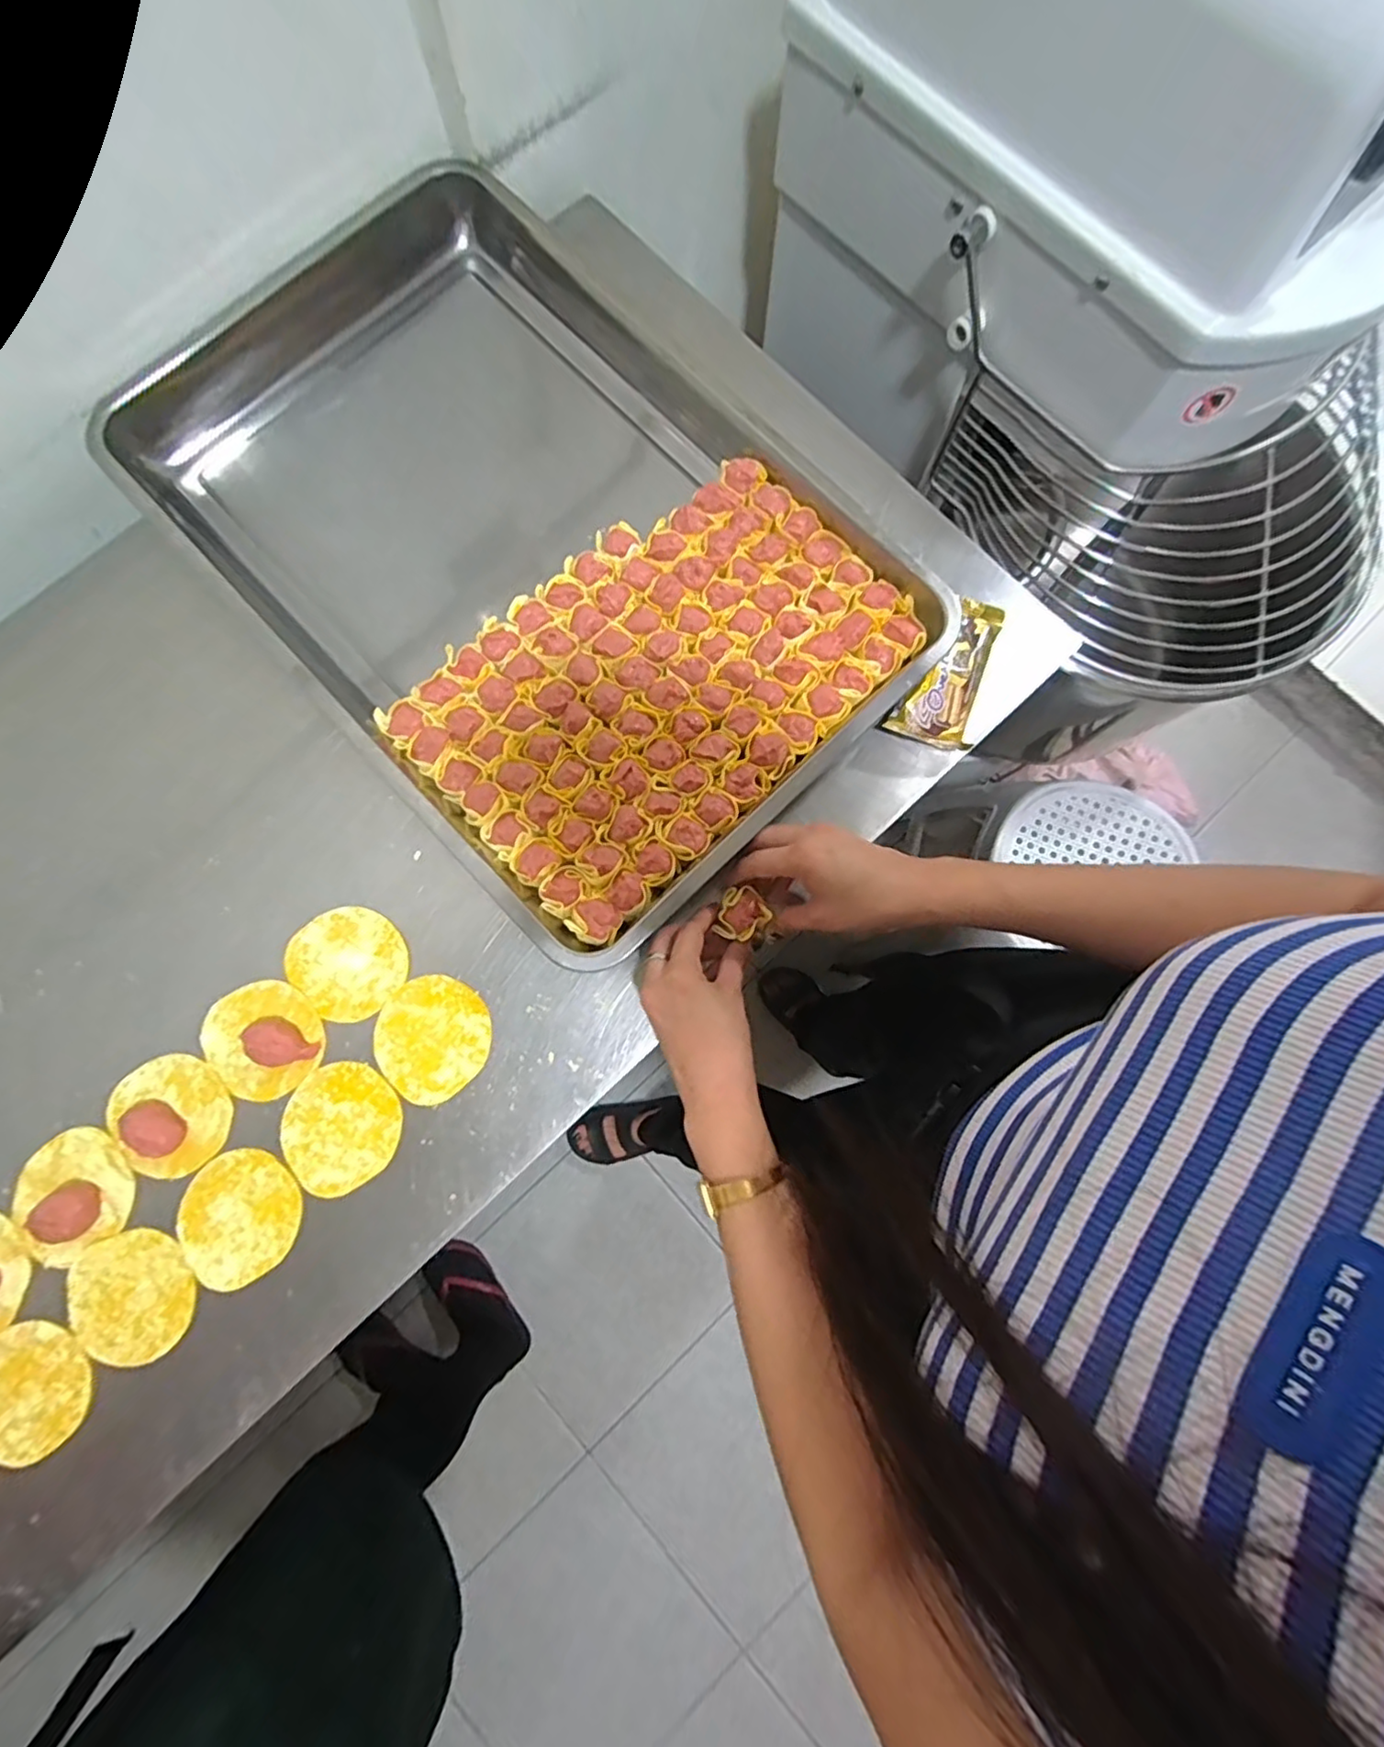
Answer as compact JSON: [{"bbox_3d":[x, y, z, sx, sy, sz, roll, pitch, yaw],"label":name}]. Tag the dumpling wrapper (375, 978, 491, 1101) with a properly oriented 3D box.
[{"bbox_3d":[-0.189,0.119,0.468,0.082,0.004,0.082,0,80,0],"label":"dumpling wrapper"}]

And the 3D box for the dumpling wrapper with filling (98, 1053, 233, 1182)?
[{"bbox_3d":[-0.374,0.172,0.451,0.082,0.021,0.079,-14,80,-3],"label":"dumpling wrapper with filling"}]

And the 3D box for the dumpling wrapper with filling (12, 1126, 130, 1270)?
[{"bbox_3d":[-0.434,0.223,0.441,0.079,0.021,0.080,0,80,0],"label":"dumpling wrapper with filling"}]

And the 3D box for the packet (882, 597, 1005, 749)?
[{"bbox_3d":[0.205,-0.154,0.492,0.057,0.016,0.125,30,81,5],"label":"packet"}]

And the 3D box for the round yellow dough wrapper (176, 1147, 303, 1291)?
[{"bbox_3d":[-0.316,0.240,0.448,0.080,0.005,0.084,1,80,-4],"label":"round yellow dough wrapper"}]

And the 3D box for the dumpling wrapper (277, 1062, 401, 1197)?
[{"bbox_3d":[-0.250,0.180,0.459,0.081,0.004,0.082,0,77,-1],"label":"dumpling wrapper"}]

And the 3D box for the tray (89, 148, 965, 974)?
[{"bbox_3d":[-0.143,-0.263,0.518,0.388,0.070,0.612,-43,83,-7],"label":"tray"}]

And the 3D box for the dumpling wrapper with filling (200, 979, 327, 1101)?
[{"bbox_3d":[-0.311,0.118,0.456,0.078,0.025,0.082,0,80,0],"label":"dumpling wrapper with filling"}]

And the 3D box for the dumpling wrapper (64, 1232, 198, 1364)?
[{"bbox_3d":[-0.384,0.288,0.438,0.088,0.004,0.078,4,80,1],"label":"dumpling wrapper"}]

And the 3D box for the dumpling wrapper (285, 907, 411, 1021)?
[{"bbox_3d":[-0.255,0.065,0.476,0.083,0.004,0.077,0,80,0],"label":"dumpling wrapper"}]

